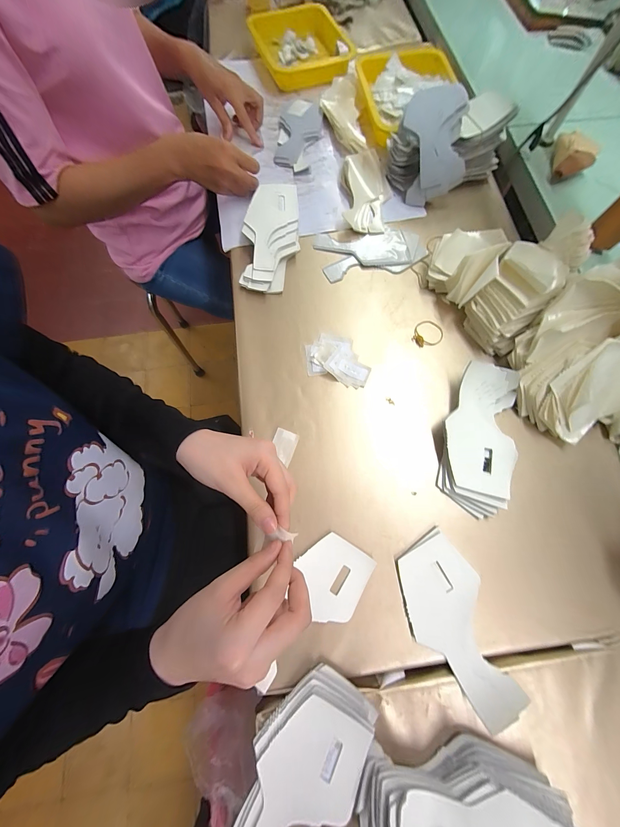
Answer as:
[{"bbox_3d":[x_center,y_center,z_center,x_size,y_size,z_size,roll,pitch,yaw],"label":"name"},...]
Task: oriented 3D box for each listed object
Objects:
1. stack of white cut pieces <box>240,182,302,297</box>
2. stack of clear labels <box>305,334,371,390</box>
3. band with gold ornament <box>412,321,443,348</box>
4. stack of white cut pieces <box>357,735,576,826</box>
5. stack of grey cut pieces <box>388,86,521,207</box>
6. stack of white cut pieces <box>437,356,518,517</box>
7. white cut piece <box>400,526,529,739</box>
[{"bbox_3d":[-0.066,-0.312,0.491,0.103,0.037,0.206,1,74,2],"label":"stack of white cut pieces"},{"bbox_3d":[0.044,-0.088,0.433,0.103,0.014,0.076,17,75,7],"label":"stack of clear labels"},{"bbox_3d":[0.192,-0.130,0.447,0.045,0.010,0.051,22,76,8],"label":"band with gold ornament"},{"bbox_3d":[0.154,0.390,0.264,0.202,0.053,0.105,12,74,6],"label":"stack of white cut pieces"},{"bbox_3d":[0.244,-0.485,0.495,0.175,0.118,0.142,-26,74,-5],"label":"stack of grey cut pieces"},{"bbox_3d":[0.235,0.032,0.384,0.089,0.035,0.200,12,74,5],"label":"stack of white cut pieces"},{"bbox_3d":[0.169,0.242,0.326,0.098,0.022,0.186,-11,74,-1],"label":"white cut piece"}]

